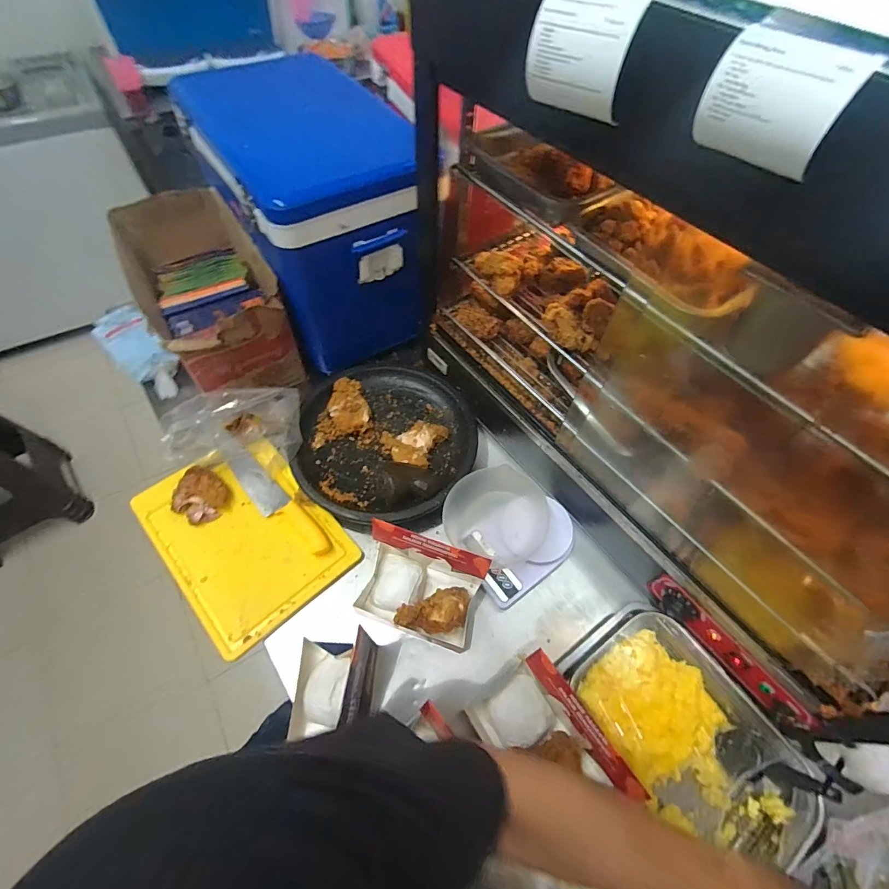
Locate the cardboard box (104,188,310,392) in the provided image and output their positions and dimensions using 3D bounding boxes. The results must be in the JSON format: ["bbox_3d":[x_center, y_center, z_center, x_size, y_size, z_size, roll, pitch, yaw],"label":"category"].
[{"bbox_3d":[-0.476,-0.295,0.887,0.219,0.225,0.442,-26,63,-18],"label":"cardboard box"}]

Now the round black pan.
[{"bbox_3d":[-0.113,-0.032,0.822,0.346,0.052,0.386,2,58,-2],"label":"round black pan"}]

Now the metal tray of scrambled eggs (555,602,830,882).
[{"bbox_3d":[0.329,0.400,0.596,0.204,0.051,0.306,-31,65,-20],"label":"metal tray of scrambled eggs"}]

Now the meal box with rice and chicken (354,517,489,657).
[{"bbox_3d":[-0.034,0.215,0.649,0.180,0.171,0.132,15,59,6],"label":"meal box with rice and chicken"}]

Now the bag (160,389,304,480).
[{"bbox_3d":[-0.369,-0.036,0.769,0.199,0.115,0.125,2,58,-1],"label":"bag"}]

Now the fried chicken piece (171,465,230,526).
[{"bbox_3d":[-0.424,0.089,0.736,0.086,0.038,0.084,1,58,-2],"label":"fried chicken piece"}]

